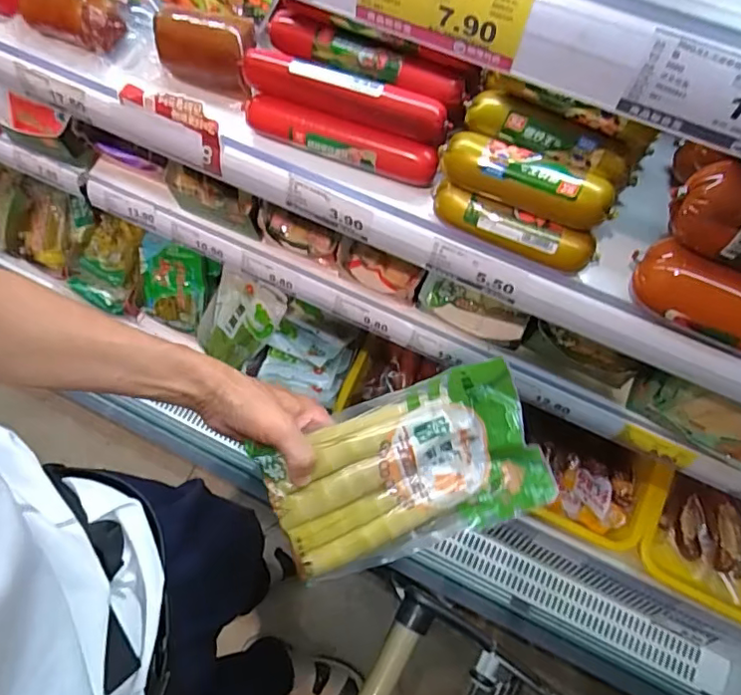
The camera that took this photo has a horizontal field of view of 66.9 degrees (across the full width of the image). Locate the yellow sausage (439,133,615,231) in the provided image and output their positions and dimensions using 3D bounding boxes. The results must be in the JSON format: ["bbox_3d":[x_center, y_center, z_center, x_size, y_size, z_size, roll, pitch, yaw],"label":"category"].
[{"bbox_3d":[0.121,-0.132,0.444,0.134,0.034,0.040,21,73,8],"label":"yellow sausage"}]

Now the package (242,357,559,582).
[{"bbox_3d":[0.025,0.107,0.467,0.221,0.030,0.130,-20,87,3],"label":"package"}]

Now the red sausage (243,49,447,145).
[{"bbox_3d":[-0.025,-0.219,0.487,0.187,0.029,0.029,21,73,8],"label":"red sausage"}]

